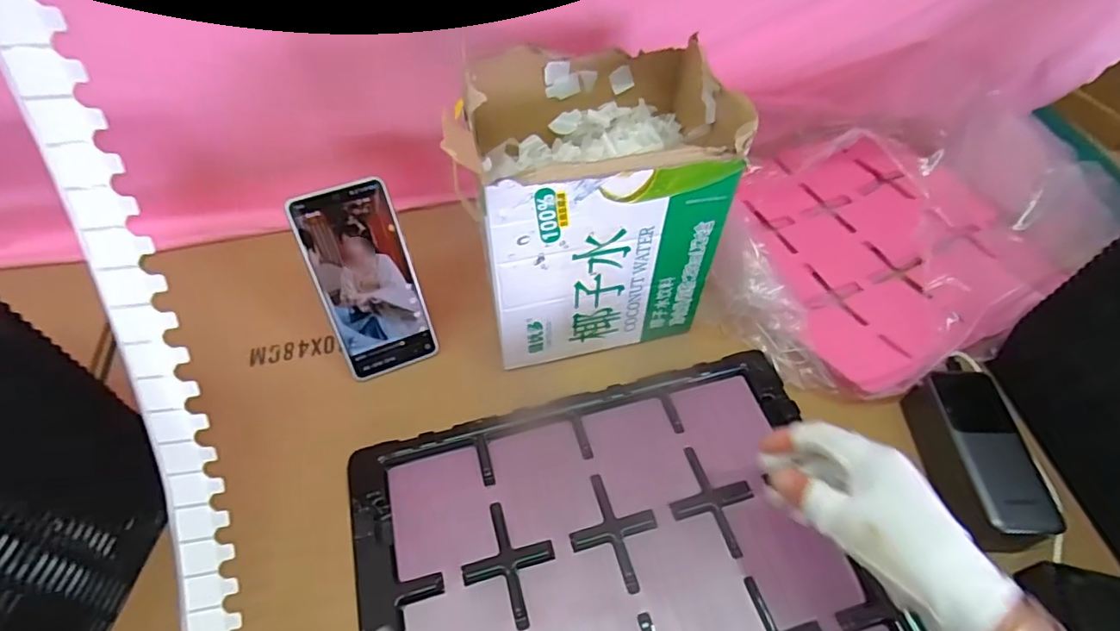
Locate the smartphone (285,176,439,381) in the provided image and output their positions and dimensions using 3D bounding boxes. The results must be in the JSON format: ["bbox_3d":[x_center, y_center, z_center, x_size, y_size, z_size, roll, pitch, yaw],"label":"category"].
[{"bbox_3d":[-0.161,-0.026,0.484,0.077,0.165,0.008,-18,26,-13],"label":"smartphone"}]

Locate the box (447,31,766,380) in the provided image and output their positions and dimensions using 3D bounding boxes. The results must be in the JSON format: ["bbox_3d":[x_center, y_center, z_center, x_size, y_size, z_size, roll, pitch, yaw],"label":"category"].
[{"bbox_3d":[0.020,-0.093,0.490,0.188,0.223,0.159,-12,54,-9],"label":"box"}]

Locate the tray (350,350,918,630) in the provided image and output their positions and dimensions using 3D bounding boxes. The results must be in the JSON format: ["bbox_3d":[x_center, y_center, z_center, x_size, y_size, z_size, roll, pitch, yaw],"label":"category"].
[{"bbox_3d":[0.054,0.202,0.397,0.352,0.015,0.330,-13,54,-9],"label":"tray"}]

